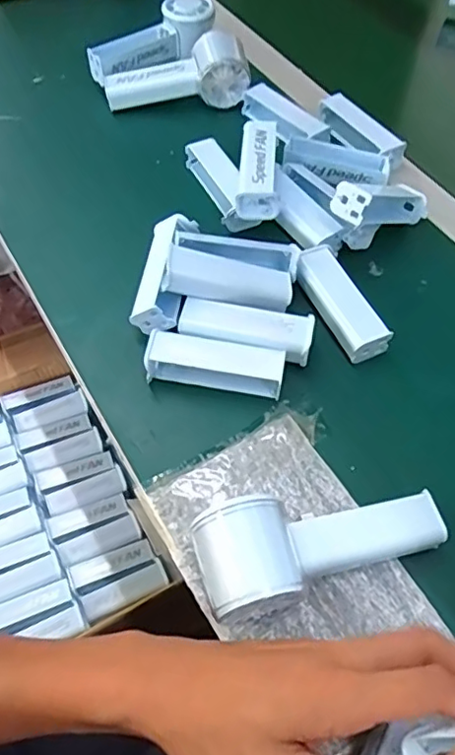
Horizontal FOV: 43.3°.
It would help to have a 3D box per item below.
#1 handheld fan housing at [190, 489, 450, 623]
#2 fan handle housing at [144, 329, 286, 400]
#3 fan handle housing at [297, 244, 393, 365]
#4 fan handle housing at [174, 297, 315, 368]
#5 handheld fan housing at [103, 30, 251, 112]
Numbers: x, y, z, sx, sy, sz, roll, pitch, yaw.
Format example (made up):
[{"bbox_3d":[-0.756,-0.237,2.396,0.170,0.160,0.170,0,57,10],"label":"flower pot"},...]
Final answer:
[{"bbox_3d":[0.058,0.098,0.350,0.150,0.050,0.061,-13,59,-8],"label":"handheld fan housing"},{"bbox_3d":[-0.008,-0.010,0.430,0.100,0.026,0.035,9,58,6],"label":"fan handle housing"},{"bbox_3d":[0.088,-0.059,0.461,0.035,0.028,0.101,-22,60,-13],"label":"fan handle housing"},{"bbox_3d":[0.015,-0.035,0.449,0.101,0.026,0.038,8,58,5],"label":"fan handle housing"},{"bbox_3d":[-0.054,-0.318,0.608,0.153,0.059,0.047,-6,58,-4],"label":"handheld fan housing"}]

